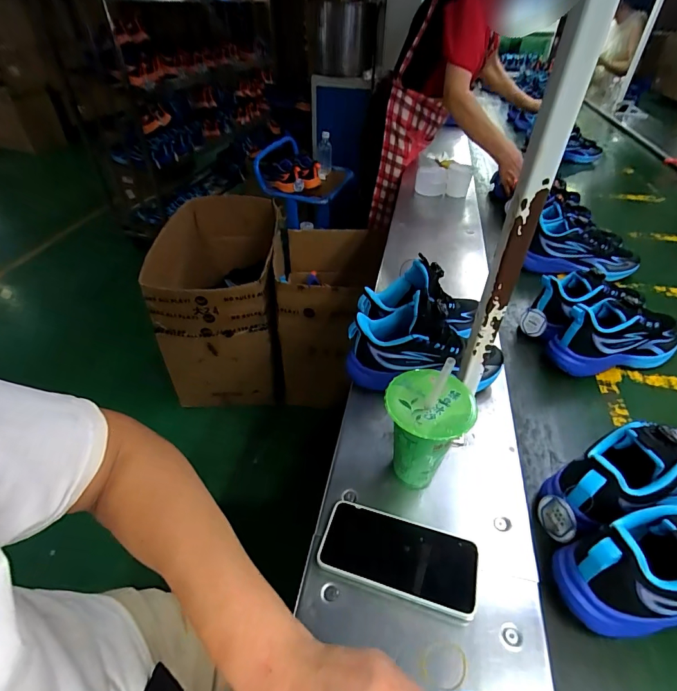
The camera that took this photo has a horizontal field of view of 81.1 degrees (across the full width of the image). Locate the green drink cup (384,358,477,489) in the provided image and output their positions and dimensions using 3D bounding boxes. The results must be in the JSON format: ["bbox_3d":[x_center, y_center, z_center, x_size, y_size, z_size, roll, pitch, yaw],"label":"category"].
[{"bbox_3d":[0.096,0.108,0.461,0.086,0.133,0.090,5,43,-5],"label":"green drink cup"}]

